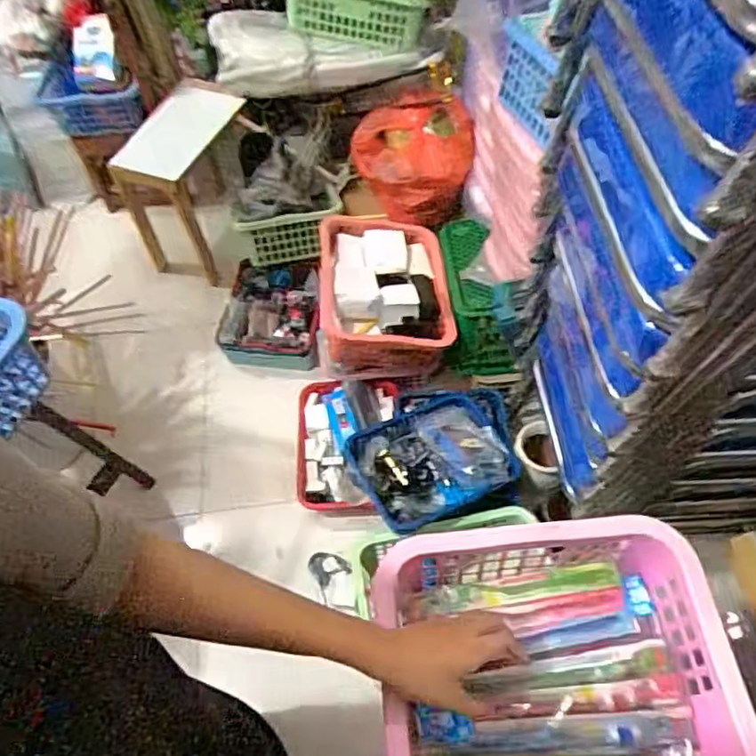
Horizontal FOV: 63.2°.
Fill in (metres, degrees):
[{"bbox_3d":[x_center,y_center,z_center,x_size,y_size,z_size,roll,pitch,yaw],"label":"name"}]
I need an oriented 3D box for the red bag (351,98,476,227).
[{"bbox_3d":[0.100,-0.617,1.761,0.324,0.256,0.218,4,58,6],"label":"red bag"}]

